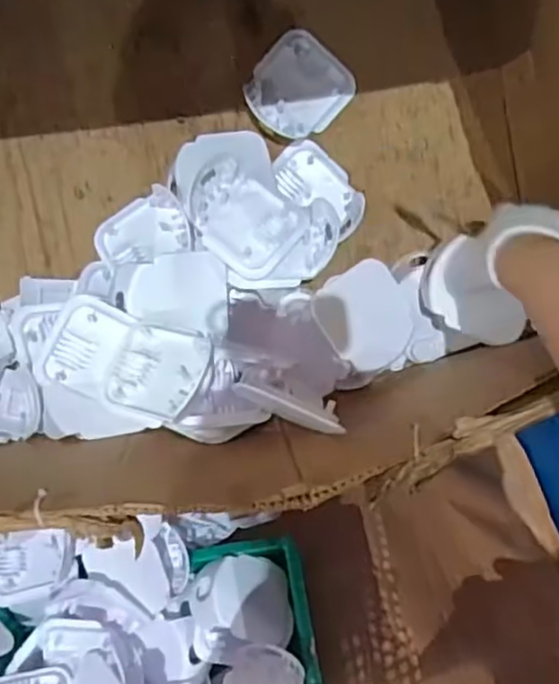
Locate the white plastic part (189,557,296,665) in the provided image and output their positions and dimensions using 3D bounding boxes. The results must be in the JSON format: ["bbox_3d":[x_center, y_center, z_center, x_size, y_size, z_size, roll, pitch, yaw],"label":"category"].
[{"bbox_3d":[-0.042,0.286,0.726,0.107,0.044,0.100,-8,62,-6],"label":"white plastic part"}]

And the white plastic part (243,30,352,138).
[{"bbox_3d":[0.018,-0.246,0.647,0.087,0.020,0.094,41,87,-5],"label":"white plastic part"}]

